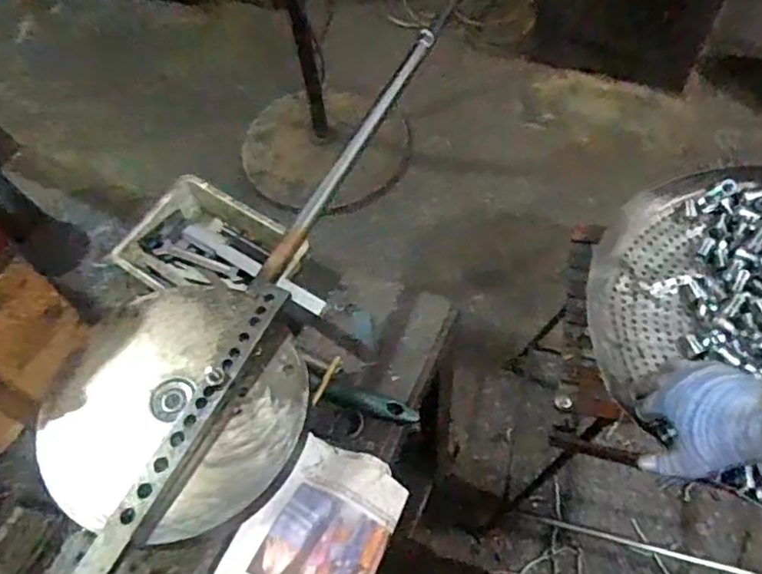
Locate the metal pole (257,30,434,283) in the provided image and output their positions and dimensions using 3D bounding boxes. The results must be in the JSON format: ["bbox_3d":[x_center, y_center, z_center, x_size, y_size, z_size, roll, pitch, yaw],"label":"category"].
[{"bbox_3d":[-0.023,-0.134,0.571,0.019,0.016,0.323,21,63,16],"label":"metal pole"}]

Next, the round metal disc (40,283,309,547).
[{"bbox_3d":[-0.148,0.085,0.439,0.178,0.012,0.181,-1,60,2],"label":"round metal disc"}]

